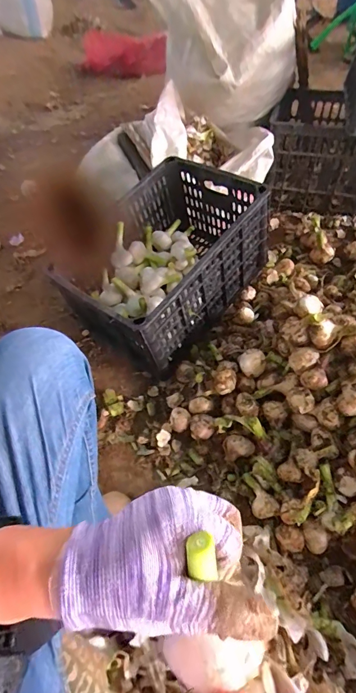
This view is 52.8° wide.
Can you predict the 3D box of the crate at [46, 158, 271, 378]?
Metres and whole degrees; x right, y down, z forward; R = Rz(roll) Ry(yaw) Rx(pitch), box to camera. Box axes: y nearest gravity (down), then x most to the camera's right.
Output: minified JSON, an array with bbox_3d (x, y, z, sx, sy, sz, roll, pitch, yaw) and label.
[{"bbox_3d":[-0.029,-0.198,0.856,0.305,0.269,0.463,36,61,26],"label":"crate"}]

